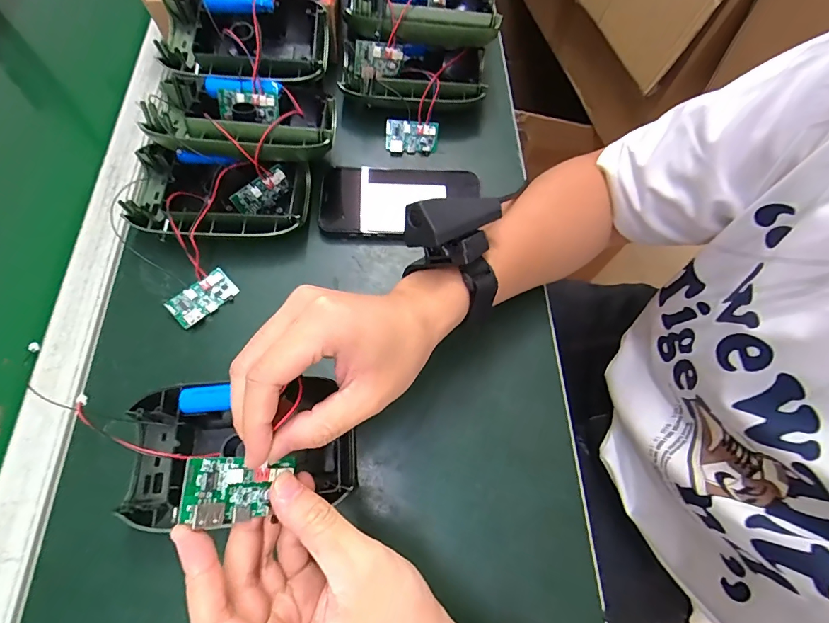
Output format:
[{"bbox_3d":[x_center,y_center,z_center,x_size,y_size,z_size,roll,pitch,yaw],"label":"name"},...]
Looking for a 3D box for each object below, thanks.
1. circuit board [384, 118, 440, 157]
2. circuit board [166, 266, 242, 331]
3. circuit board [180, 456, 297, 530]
[{"bbox_3d":[-0.003,-0.187,0.447,0.055,0.009,0.035,5,110,-2],"label":"circuit board"},{"bbox_3d":[-0.188,-0.012,0.368,0.055,0.012,0.029,-41,74,-17],"label":"circuit board"},{"bbox_3d":[-0.087,0.090,0.209,0.052,0.007,0.030,16,64,-34],"label":"circuit board"}]

